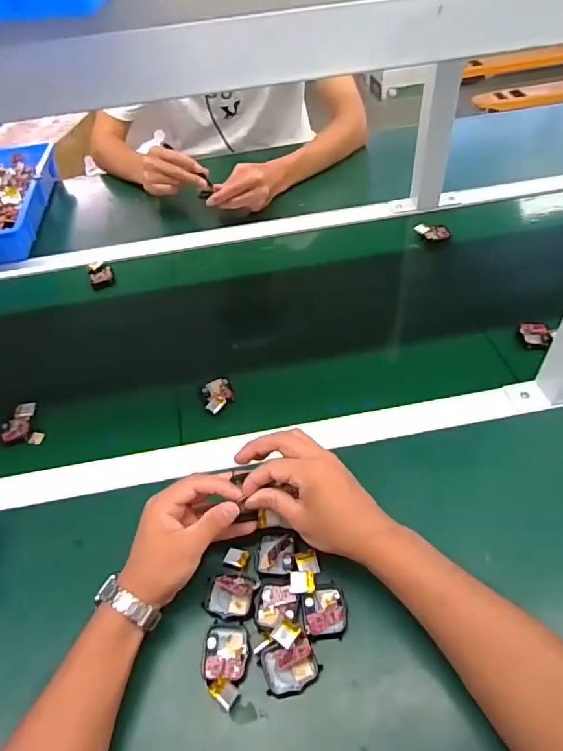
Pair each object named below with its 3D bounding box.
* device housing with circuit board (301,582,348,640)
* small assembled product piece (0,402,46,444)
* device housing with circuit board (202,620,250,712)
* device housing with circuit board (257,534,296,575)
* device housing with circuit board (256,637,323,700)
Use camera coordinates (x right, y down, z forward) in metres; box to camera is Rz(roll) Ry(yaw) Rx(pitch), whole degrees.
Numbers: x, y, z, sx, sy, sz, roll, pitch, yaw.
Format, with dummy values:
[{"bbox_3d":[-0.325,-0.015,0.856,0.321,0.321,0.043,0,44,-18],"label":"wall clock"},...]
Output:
[{"bbox_3d":[0.038,0.209,0.449,0.038,0.008,0.044,-3,49,3],"label":"device housing with circuit board"},{"bbox_3d":[-0.318,0.063,0.619,0.042,0.021,0.052,-21,51,-12],"label":"small assembled product piece"},{"bbox_3d":[-0.048,0.240,0.422,0.038,0.018,0.064,-1,49,5],"label":"device housing with circuit board"},{"bbox_3d":[-0.005,0.169,0.483,0.036,0.014,0.040,2,49,7],"label":"device housing with circuit board"},{"bbox_3d":[0.007,0.241,0.418,0.046,0.016,0.037,-10,49,-3],"label":"device housing with circuit board"}]

